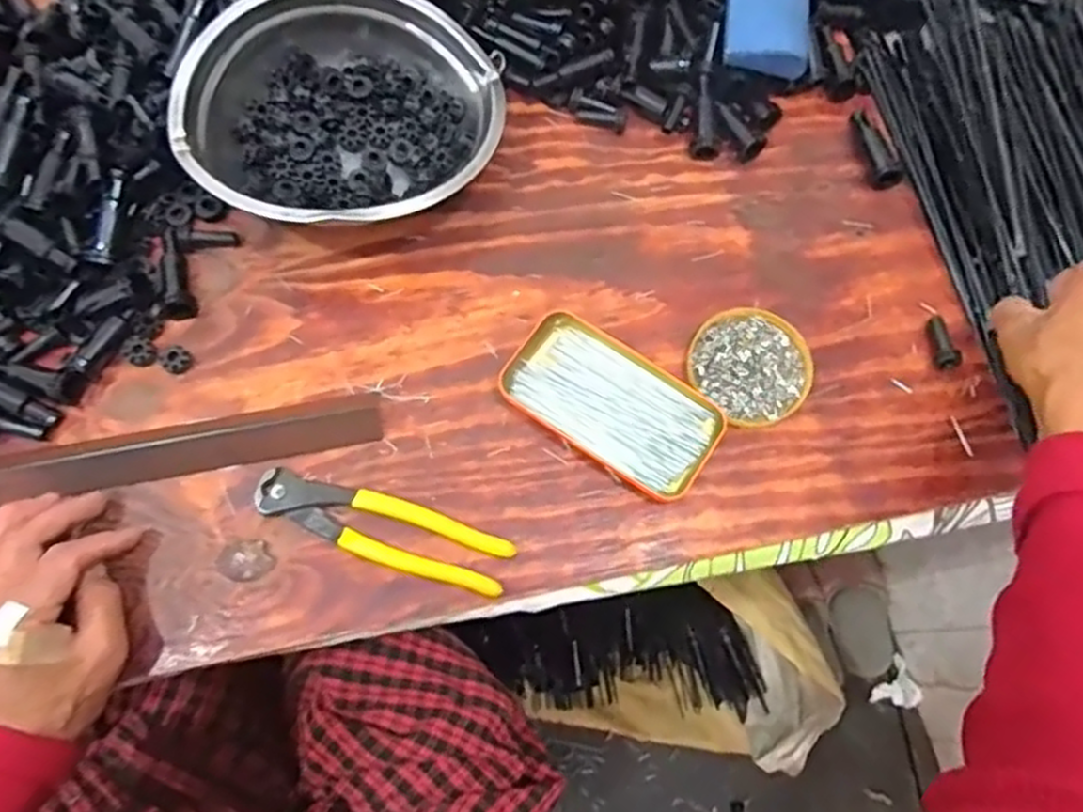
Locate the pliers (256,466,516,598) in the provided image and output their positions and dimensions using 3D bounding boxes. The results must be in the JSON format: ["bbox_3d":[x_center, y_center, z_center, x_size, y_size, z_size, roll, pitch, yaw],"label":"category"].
[{"bbox_3d":[-0.099,0.077,0.466,0.160,0.015,0.039,16,71,5],"label":"pliers"}]

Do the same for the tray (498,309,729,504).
[{"bbox_3d":[0.048,-0.003,0.498,0.142,0.018,0.077,33,73,10],"label":"tray"}]

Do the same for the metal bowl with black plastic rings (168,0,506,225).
[{"bbox_3d":[-0.132,-0.200,0.525,0.189,0.085,0.199,0,71,-1],"label":"metal bowl with black plastic rings"}]

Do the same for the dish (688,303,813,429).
[{"bbox_3d":[0.144,-0.029,0.514,0.081,0.007,0.078,0,71,-1],"label":"dish"}]

